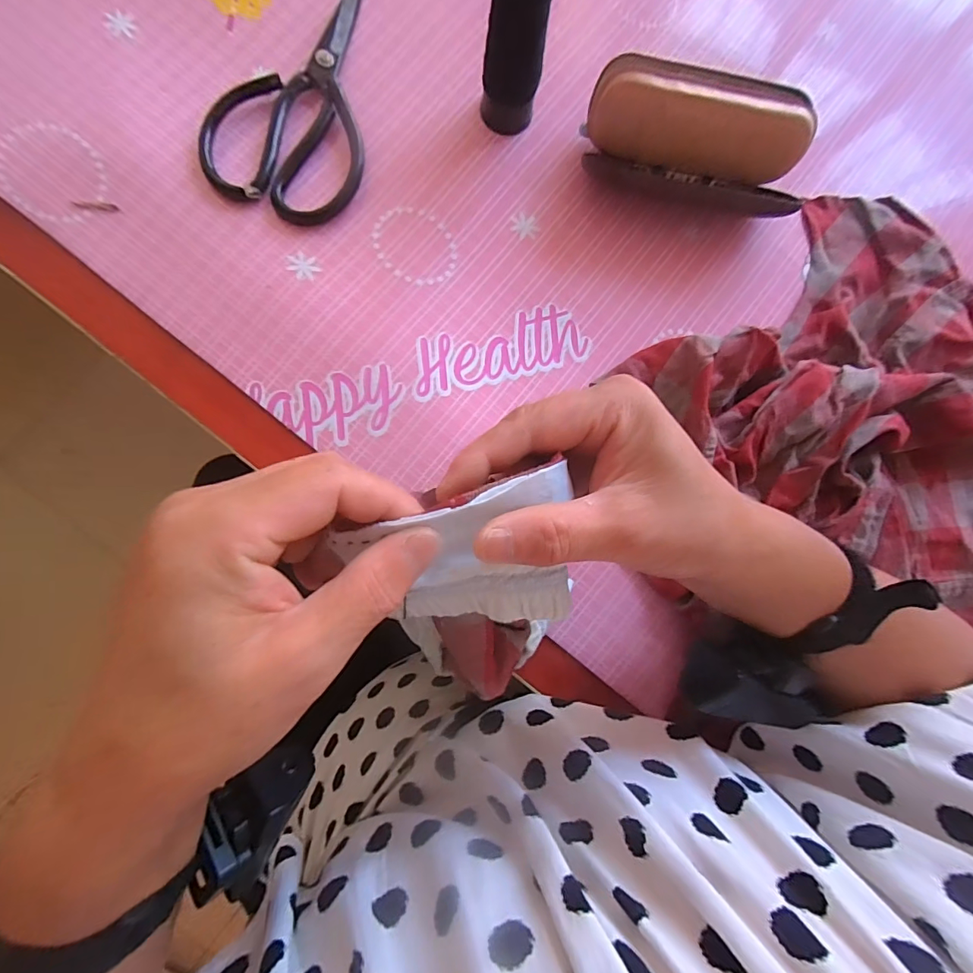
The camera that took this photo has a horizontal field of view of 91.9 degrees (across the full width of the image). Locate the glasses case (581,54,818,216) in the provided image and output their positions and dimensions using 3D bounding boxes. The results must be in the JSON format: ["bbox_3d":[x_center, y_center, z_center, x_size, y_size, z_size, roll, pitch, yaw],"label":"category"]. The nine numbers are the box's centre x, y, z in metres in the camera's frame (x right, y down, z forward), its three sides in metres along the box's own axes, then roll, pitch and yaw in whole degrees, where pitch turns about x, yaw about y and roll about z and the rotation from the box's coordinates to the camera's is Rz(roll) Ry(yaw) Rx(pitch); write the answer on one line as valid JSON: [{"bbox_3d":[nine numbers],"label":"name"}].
[{"bbox_3d":[0.152,-0.249,0.336,0.161,0.062,0.073,14,85,-3],"label":"glasses case"}]

